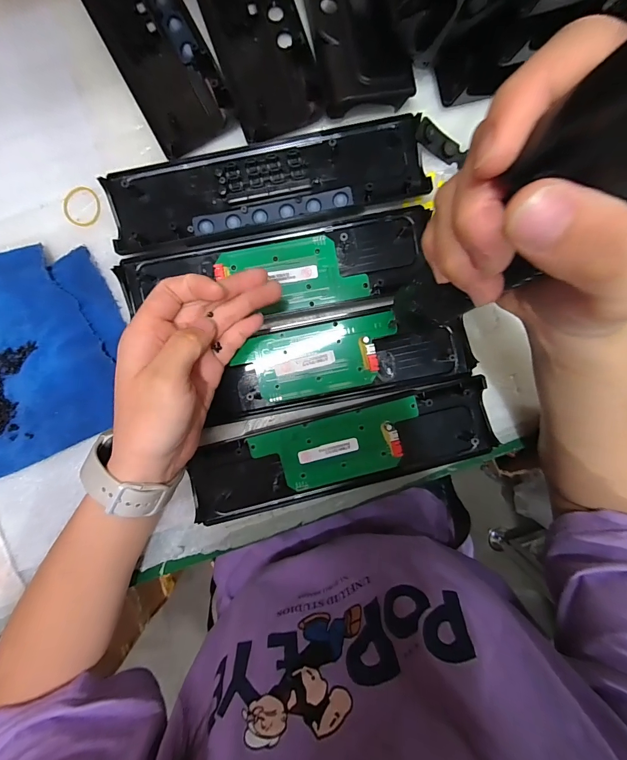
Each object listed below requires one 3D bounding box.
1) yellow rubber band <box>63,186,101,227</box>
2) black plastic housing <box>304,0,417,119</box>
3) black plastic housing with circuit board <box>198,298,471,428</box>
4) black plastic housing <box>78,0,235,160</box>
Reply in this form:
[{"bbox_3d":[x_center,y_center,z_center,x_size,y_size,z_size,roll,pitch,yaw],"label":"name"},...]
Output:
[{"bbox_3d":[-0.187,-0.141,0.291,0.030,0.004,0.032,0,92,0],"label":"yellow rubber band"},{"bbox_3d":[0.015,-0.325,0.268,0.061,0.025,0.256,-13,92,1],"label":"black plastic housing"},{"bbox_3d":[0.020,-0.019,0.291,0.209,0.014,0.068,-11,92,1],"label":"black plastic housing with circuit board"},{"bbox_3d":[-0.143,-0.295,0.277,0.069,0.016,0.238,-28,92,1],"label":"black plastic housing"}]

